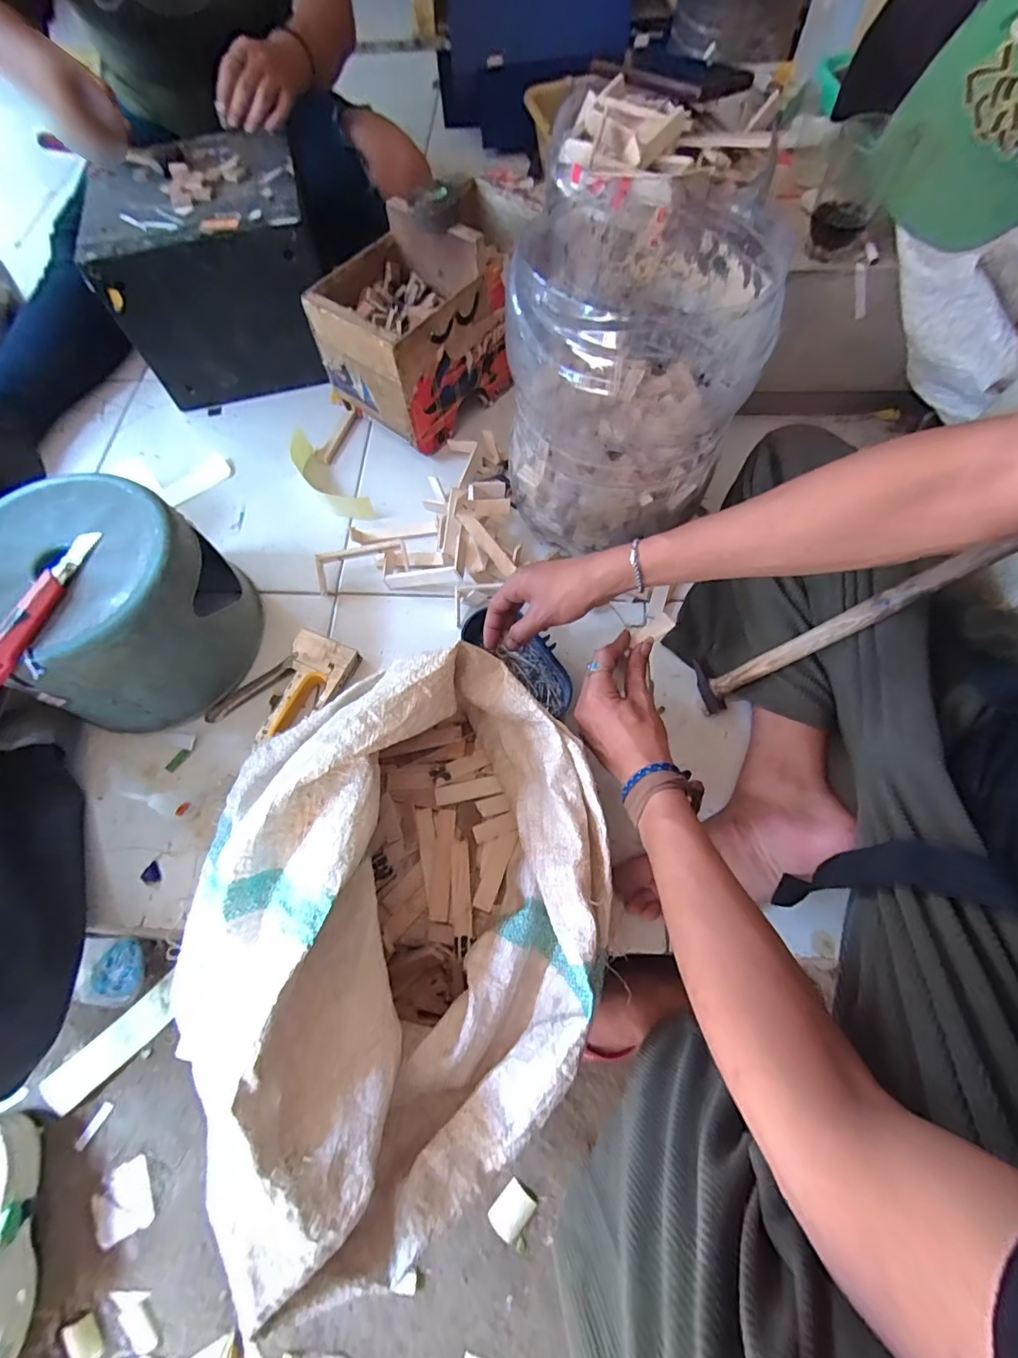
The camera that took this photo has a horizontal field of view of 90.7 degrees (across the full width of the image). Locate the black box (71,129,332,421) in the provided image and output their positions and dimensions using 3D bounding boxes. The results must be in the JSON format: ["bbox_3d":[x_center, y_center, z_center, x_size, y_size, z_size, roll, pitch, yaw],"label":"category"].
[{"bbox_3d":[-0.417,-0.601,0.757,0.276,0.213,0.242,-13,67,-4],"label":"black box"}]

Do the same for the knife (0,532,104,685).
[{"bbox_3d":[-0.436,-0.061,0.457,0.029,0.015,0.181,10,68,6],"label":"knife"}]

